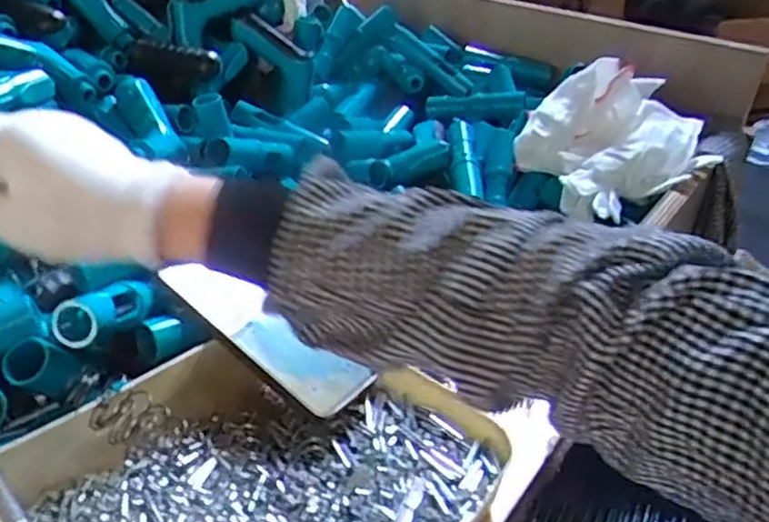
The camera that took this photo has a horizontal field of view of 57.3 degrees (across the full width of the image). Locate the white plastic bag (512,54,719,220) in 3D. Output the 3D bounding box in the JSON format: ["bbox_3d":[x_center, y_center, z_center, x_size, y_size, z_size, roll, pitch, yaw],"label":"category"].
[{"bbox_3d":[0.257,-0.136,0.763,0.222,0.110,0.157,-18,37,-34],"label":"white plastic bag"}]

